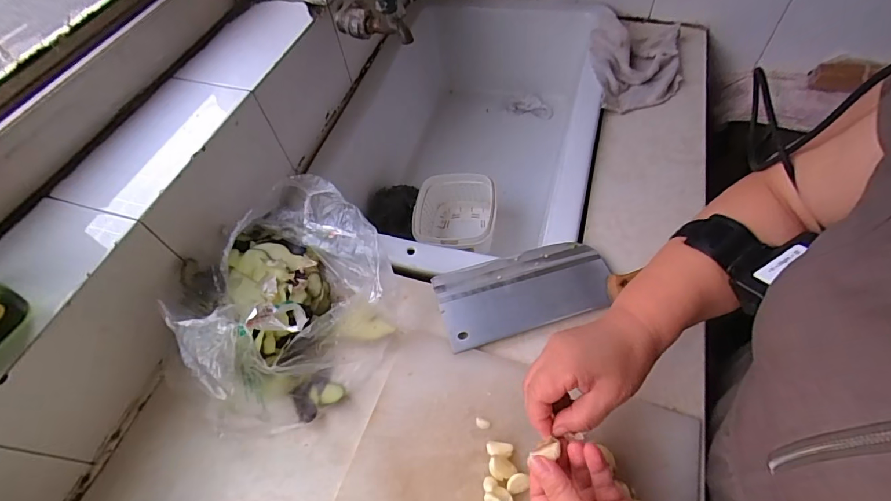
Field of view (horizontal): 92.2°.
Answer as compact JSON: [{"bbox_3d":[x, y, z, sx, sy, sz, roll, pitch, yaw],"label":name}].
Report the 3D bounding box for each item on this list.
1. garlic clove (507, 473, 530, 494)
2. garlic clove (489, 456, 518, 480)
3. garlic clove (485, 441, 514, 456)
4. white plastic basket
[{"bbox_3d":[0.063,0.205,0.376,0.018,0.007,0.015,-14,57,-6],"label":"garlic clove"},{"bbox_3d":[0.051,0.195,0.383,0.024,0.011,0.017,1,57,4],"label":"garlic clove"},{"bbox_3d":[0.050,0.182,0.394,0.023,0.010,0.012,-5,57,0],"label":"garlic clove"},{"bbox_3d":[0.016,-0.047,0.708,0.126,0.103,0.141,-2,56,3],"label":"white plastic basket"}]

